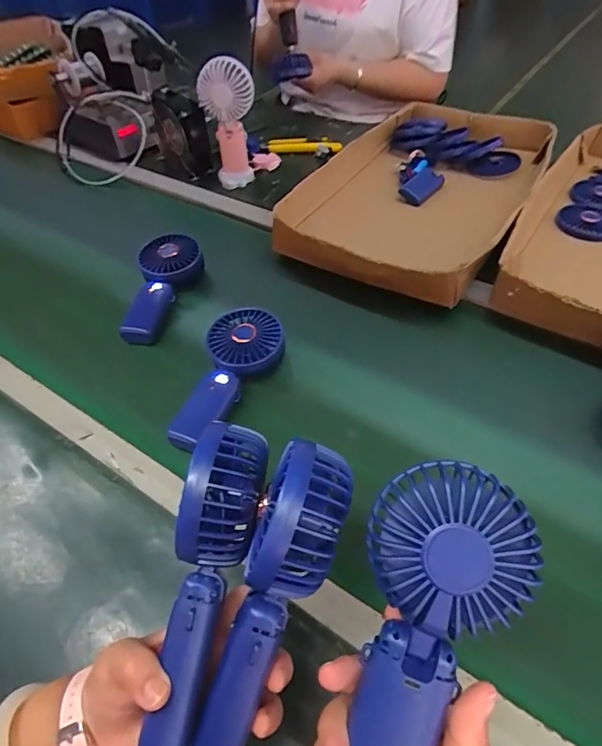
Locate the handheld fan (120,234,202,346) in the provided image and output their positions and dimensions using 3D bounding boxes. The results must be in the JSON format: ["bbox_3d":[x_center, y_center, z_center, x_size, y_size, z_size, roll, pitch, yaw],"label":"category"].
[{"bbox_3d":[-0.182,-0.114,0.635,0.081,0.054,0.177,-1,49,3],"label":"handheld fan"}]

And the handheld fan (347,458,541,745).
[{"bbox_3d":[0.064,0.136,0.248,0.078,0.035,0.176,17,93,17],"label":"handheld fan"}]

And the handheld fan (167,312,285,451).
[{"bbox_3d":[-0.085,0.005,0.523,0.079,0.047,0.182,20,53,19],"label":"handheld fan"}]

